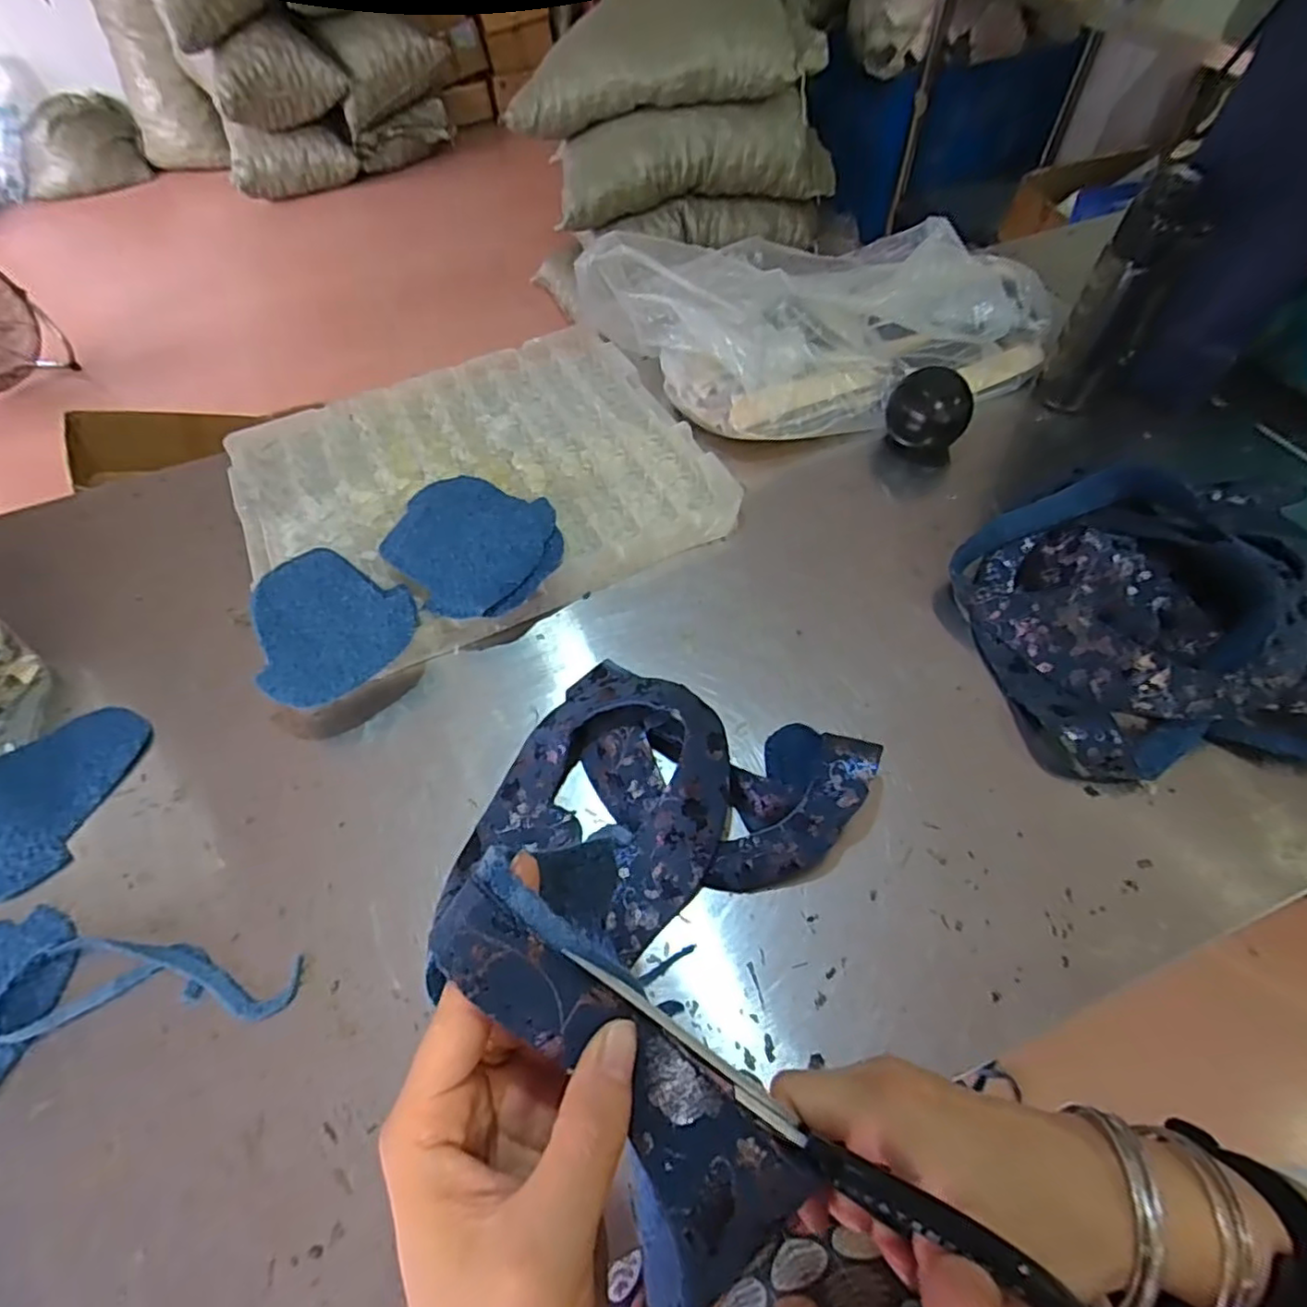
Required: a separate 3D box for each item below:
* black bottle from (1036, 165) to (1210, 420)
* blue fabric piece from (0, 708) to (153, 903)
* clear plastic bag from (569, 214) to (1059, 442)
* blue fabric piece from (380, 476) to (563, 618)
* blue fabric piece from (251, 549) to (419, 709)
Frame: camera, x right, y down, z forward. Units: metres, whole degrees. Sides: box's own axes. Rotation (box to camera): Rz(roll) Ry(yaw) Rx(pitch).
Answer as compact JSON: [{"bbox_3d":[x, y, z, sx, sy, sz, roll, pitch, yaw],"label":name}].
[{"bbox_3d":[0.448,-0.332,0.620,0.073,0.200,0.064,32,63,21],"label":"black bottle"},{"bbox_3d":[-0.477,0.098,0.486,0.119,0.018,0.149,18,59,13],"label":"blue fabric piece"},{"bbox_3d":[0.191,-0.395,0.723,0.492,0.105,0.306,-20,59,-11],"label":"clear plastic bag"},{"bbox_3d":[-0.168,-0.103,0.582,0.167,0.012,0.144,25,59,21],"label":"blue fabric piece"},{"bbox_3d":[-0.268,-0.034,0.538,0.121,0.012,0.159,-22,55,-12],"label":"blue fabric piece"}]

